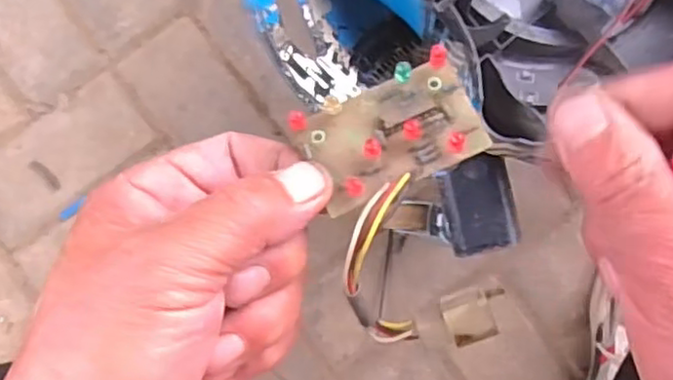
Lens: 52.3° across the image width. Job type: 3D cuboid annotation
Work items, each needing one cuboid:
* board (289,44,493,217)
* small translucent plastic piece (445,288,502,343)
[{"bbox_3d":[0.018,-0.020,0.228,0.058,0.017,0.037,-24,88,0],"label":"board"},{"bbox_3d":[0.054,0.049,0.268,0.023,0.007,0.020,-20,89,-1],"label":"small translucent plastic piece"}]

